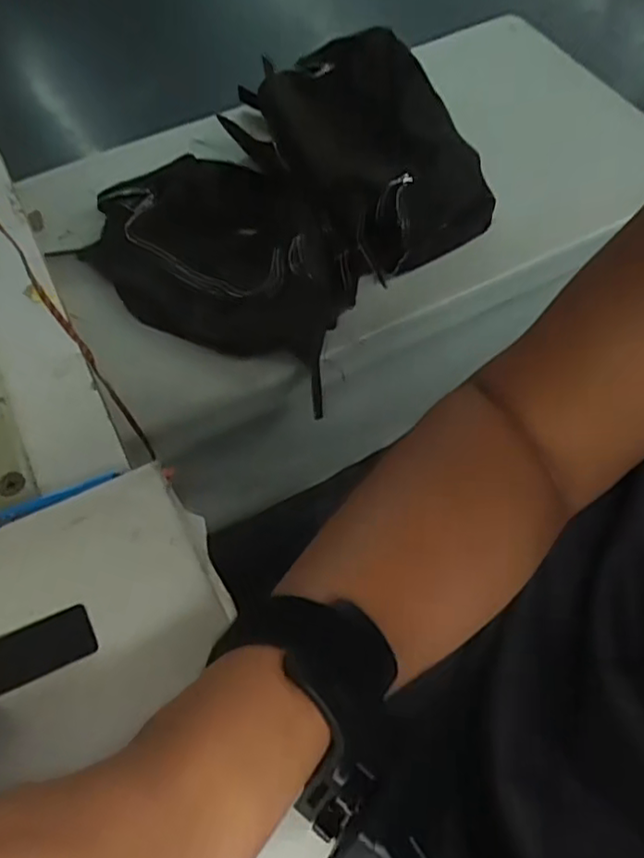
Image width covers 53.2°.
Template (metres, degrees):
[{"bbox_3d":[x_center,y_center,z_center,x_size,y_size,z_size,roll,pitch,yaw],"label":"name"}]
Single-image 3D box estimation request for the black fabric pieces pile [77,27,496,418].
[{"bbox_3d":[-0.033,-0.261,0.703,0.349,0.131,0.378,32,64,18],"label":"black fabric pieces pile"}]

